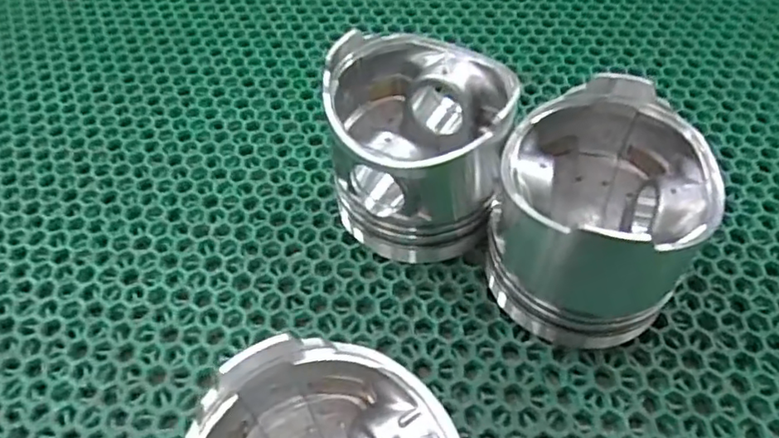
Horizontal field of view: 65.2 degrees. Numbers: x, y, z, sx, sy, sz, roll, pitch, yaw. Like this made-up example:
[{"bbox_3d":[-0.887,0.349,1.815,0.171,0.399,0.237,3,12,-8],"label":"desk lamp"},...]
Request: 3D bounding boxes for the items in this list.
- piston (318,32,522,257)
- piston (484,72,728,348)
[{"bbox_3d":[0.016,-0.035,0.314,0.089,0.084,0.096,-7,54,-4],"label":"piston"},{"bbox_3d":[0.095,0.001,0.282,0.090,0.084,0.097,17,56,13],"label":"piston"}]

